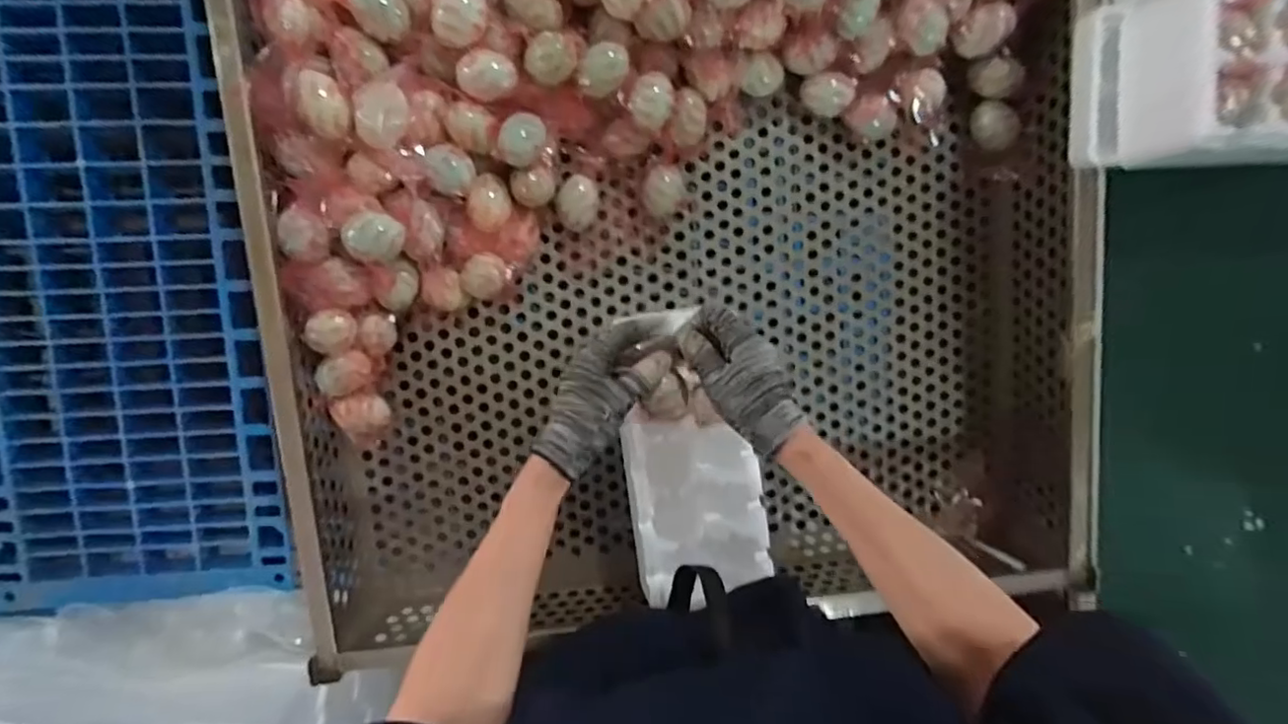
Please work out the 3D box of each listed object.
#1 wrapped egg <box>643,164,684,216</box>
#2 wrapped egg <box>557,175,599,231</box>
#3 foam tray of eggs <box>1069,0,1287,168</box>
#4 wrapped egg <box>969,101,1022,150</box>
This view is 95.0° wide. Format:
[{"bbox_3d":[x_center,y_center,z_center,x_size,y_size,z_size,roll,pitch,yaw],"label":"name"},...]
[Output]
[{"bbox_3d":[0.022,-0.191,0.655,0.043,0.058,0.054,11,97,-6],"label":"wrapped egg"},{"bbox_3d":[-0.073,-0.175,0.656,0.042,0.044,0.057,9,97,-6],"label":"wrapped egg"},{"bbox_3d":[0.567,-0.253,0.506,0.319,0.112,0.142,-5,98,-4],"label":"foam tray of eggs"},{"bbox_3d":[0.397,-0.268,0.678,0.041,0.052,0.054,-6,98,-4],"label":"wrapped egg"}]

